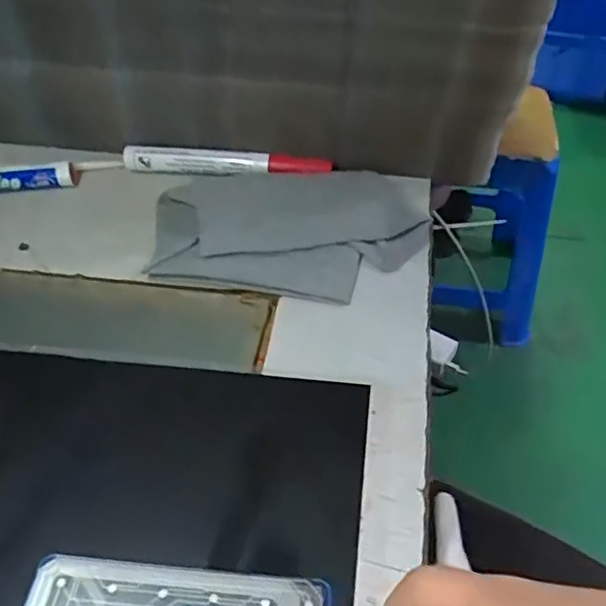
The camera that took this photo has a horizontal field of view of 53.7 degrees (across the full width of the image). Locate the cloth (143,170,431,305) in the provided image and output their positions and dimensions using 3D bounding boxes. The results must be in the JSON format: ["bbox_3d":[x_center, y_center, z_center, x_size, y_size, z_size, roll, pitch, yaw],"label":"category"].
[{"bbox_3d":[-0.009,-0.046,0.358,0.157,0.015,0.106,2,46,4],"label":"cloth"}]

